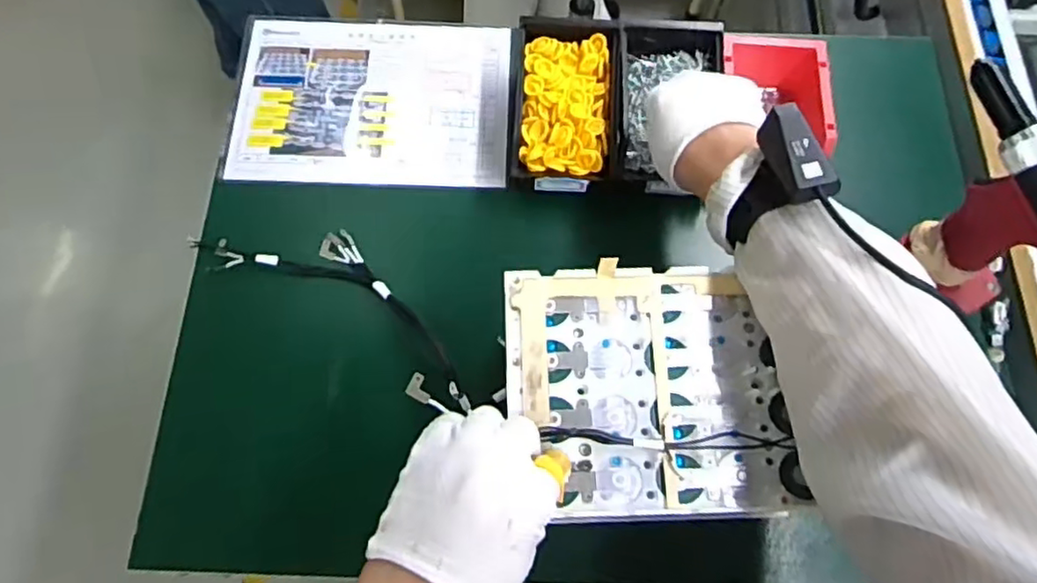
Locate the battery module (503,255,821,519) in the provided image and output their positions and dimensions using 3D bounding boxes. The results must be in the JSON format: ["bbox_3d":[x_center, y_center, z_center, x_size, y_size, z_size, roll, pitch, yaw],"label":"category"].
[{"bbox_3d":[0.089,0.067,0.472,0.188,0.016,0.174,-3,69,-1],"label":"battery module"}]

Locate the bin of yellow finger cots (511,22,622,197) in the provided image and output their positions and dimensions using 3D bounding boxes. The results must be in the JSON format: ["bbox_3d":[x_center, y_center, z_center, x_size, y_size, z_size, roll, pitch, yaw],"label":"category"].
[{"bbox_3d":[0.048,-0.191,0.689,0.109,0.066,0.185,1,69,0],"label":"bin of yellow finger cots"}]

